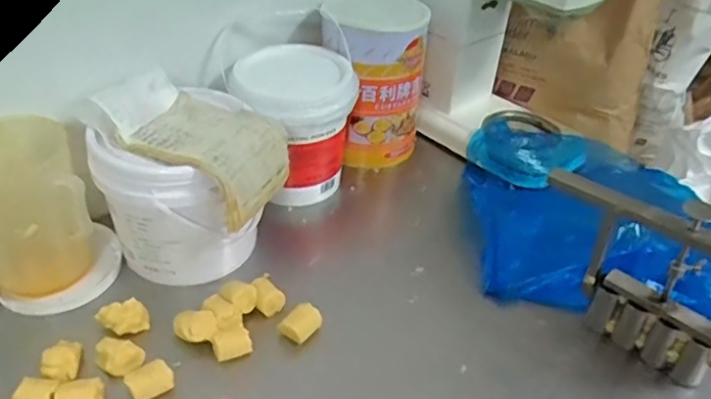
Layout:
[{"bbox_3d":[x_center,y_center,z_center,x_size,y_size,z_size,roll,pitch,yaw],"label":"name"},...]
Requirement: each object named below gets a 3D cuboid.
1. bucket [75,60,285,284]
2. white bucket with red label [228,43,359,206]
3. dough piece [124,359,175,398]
[{"bbox_3d":[-0.216,-0.020,0.793,0.211,0.220,0.195,20,40,18],"label":"bucket"},{"bbox_3d":[-0.097,-0.113,0.933,0.150,0.197,0.173,31,44,29],"label":"white bucket with red label"},{"bbox_3d":[-0.228,0.202,0.665,0.047,0.022,0.032,-26,48,-34],"label":"dough piece"}]

